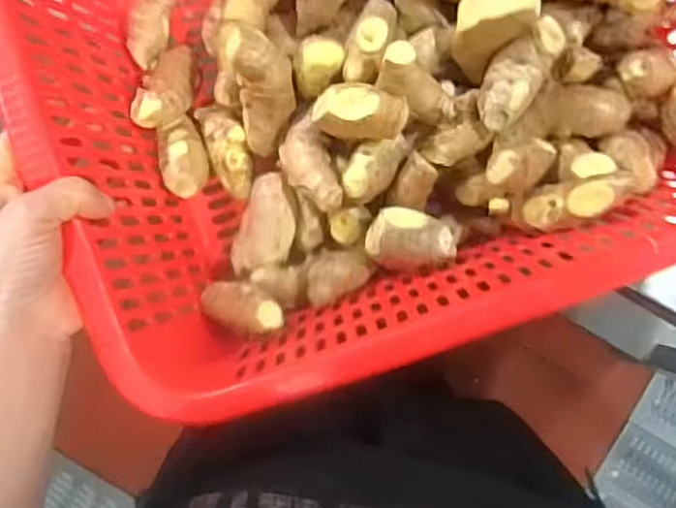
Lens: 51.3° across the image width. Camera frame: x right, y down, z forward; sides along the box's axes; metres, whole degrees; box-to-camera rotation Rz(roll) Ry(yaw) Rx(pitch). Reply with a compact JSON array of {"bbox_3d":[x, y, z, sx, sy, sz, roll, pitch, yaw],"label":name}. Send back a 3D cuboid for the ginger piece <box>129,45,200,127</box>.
[{"bbox_3d":[-0.111,-0.108,0.464,0.030,0.028,0.068,20,61,2],"label":"ginger piece"}]

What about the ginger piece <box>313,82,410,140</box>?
[{"bbox_3d":[0.015,-0.082,0.415,0.054,0.023,0.028,7,75,21],"label":"ginger piece"}]

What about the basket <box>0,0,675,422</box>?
[{"bbox_3d":[0.039,-0.122,0.416,0.419,0.129,0.326,-21,87,0],"label":"basket"}]

